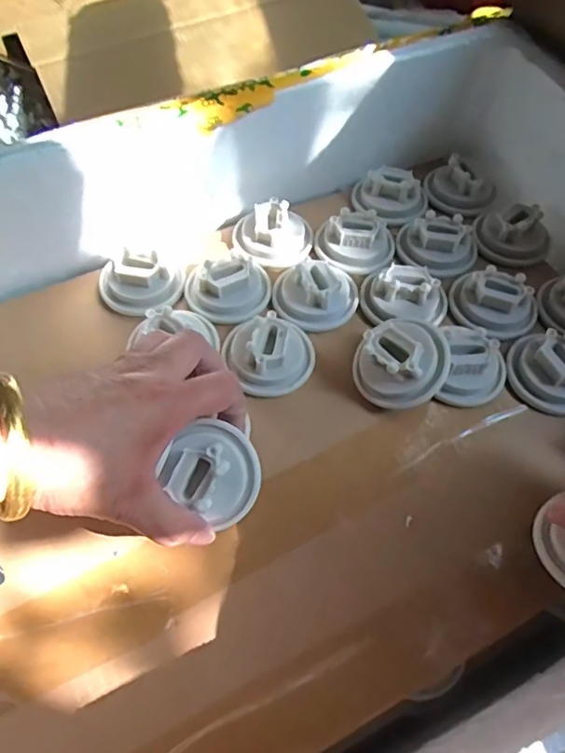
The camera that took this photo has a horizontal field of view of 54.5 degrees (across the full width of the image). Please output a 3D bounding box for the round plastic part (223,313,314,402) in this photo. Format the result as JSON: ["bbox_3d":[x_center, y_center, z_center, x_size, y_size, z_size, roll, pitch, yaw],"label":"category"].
[{"bbox_3d":[-0.011,-0.016,0.379,0.062,0.027,0.060,1,58,-1],"label":"round plastic part"}]

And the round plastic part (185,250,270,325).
[{"bbox_3d":[-0.041,-0.070,0.409,0.062,0.022,0.055,-2,58,-3],"label":"round plastic part"}]

